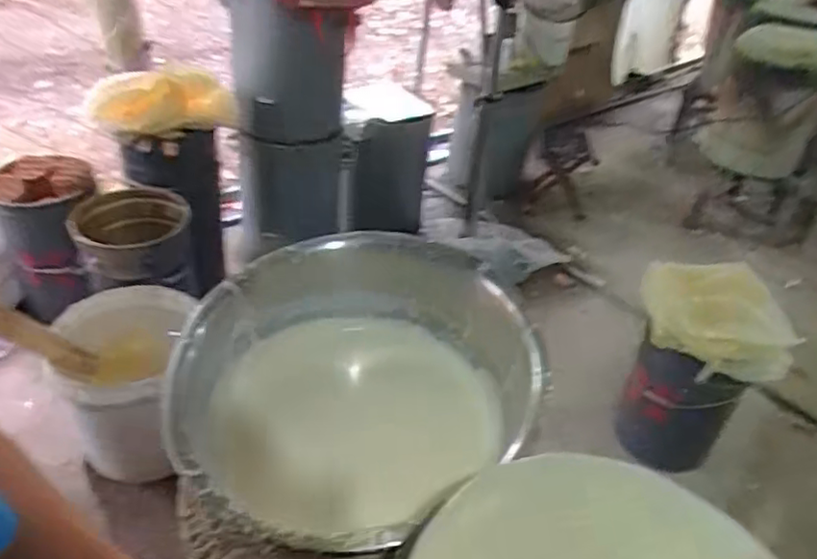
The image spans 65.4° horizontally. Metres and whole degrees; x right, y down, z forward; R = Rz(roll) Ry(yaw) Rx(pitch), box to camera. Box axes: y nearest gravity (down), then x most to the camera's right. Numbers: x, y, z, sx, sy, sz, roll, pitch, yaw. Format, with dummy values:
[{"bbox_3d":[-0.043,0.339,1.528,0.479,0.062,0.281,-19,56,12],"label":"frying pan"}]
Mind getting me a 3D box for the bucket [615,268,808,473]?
[{"bbox_3d":[0.721,0.219,1.634,0.335,0.415,0.310,14,37,10],"label":"bucket"}]

